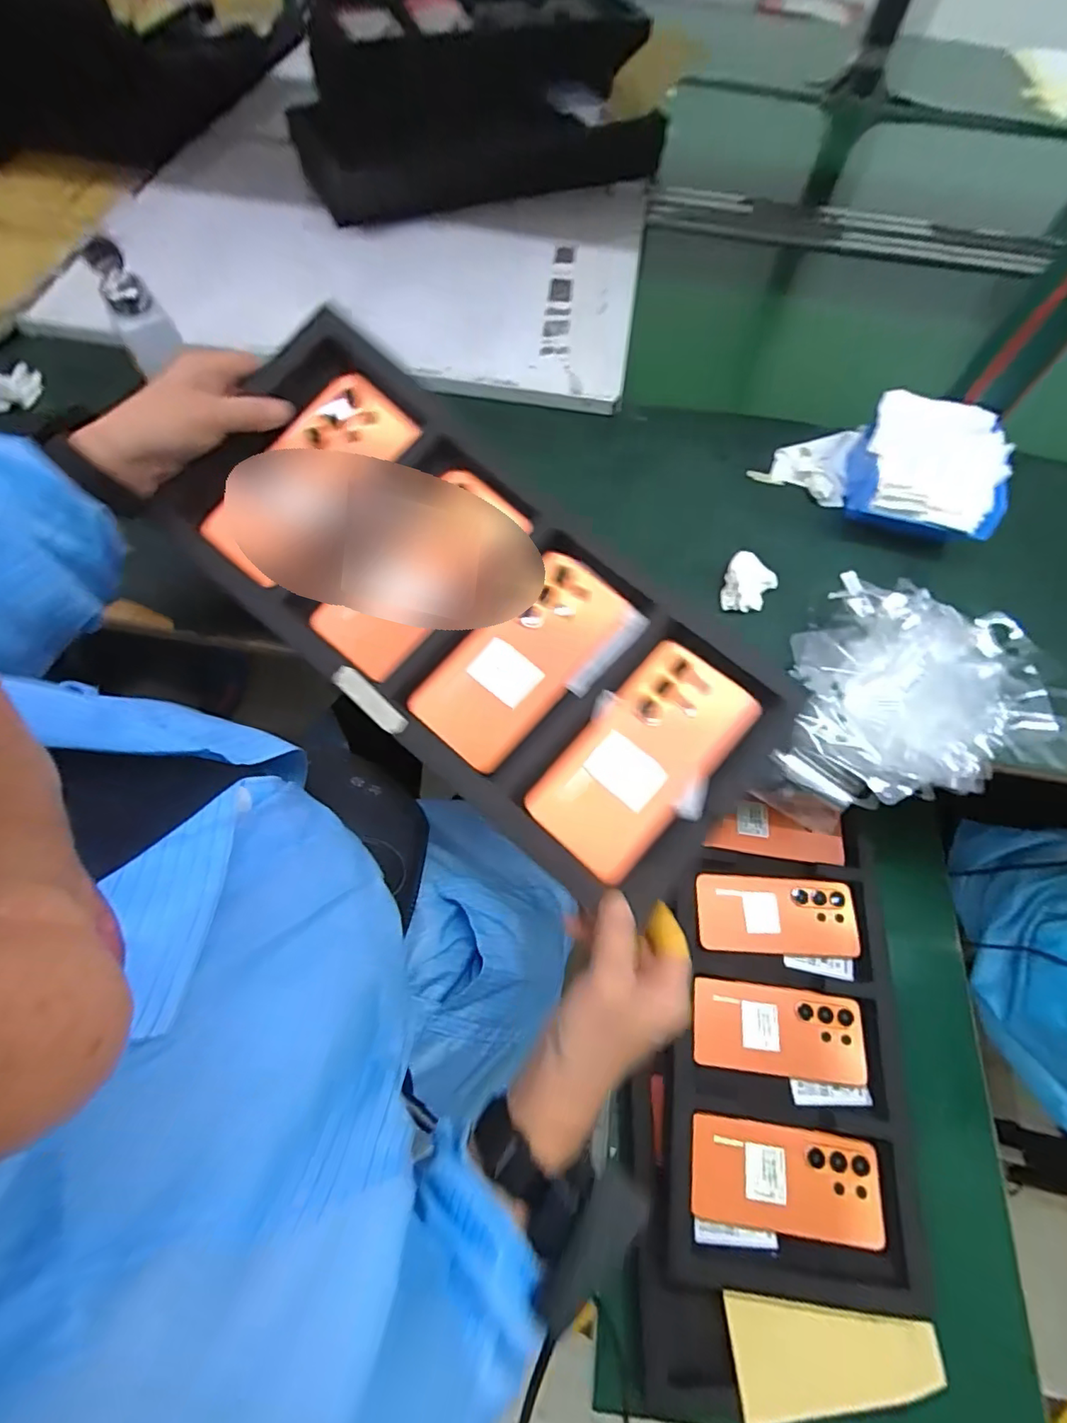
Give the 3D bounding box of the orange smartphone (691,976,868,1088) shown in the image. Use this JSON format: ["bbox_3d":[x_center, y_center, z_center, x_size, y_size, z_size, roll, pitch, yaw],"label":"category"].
[{"bbox_3d":[0.244,0.319,0.555,0.167,0.006,0.078,8,65,1],"label":"orange smartphone"}]

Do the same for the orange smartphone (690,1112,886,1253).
[{"bbox_3d":[0.227,0.425,0.505,0.167,0.011,0.078,9,65,2],"label":"orange smartphone"}]

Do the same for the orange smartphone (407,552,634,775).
[{"bbox_3d":[-0.009,-0.041,0.419,0.083,0.011,0.171,41,82,4],"label":"orange smartphone"}]

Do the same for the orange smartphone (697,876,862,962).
[{"bbox_3d":[0.262,0.220,0.603,0.171,0.009,0.077,4,65,0],"label":"orange smartphone"}]

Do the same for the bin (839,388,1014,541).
[{"bbox_3d":[0.389,-0.240,0.560,0.130,0.063,0.140,15,65,5],"label":"bin"}]

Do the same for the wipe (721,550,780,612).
[{"bbox_3d":[0.204,-0.121,0.535,0.046,0.019,0.063,32,68,12],"label":"wipe"}]

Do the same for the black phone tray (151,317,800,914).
[{"bbox_3d":[-0.045,-0.075,0.414,0.457,0.038,0.210,40,81,7],"label":"black phone tray"}]

